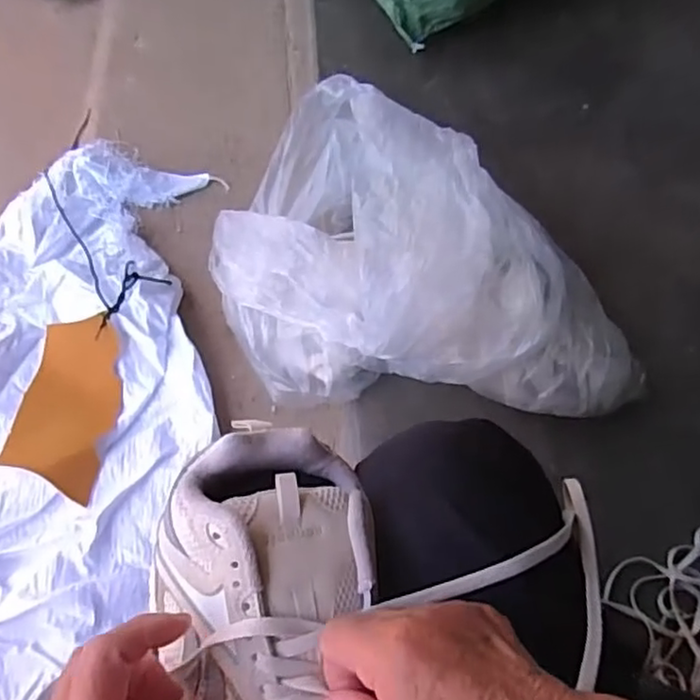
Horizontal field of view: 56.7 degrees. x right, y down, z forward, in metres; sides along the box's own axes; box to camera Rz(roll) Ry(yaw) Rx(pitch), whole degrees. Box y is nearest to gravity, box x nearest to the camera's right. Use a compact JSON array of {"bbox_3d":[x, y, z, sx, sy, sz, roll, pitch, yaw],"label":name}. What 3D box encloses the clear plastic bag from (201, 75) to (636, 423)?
[{"bbox_3d":[0.057,-0.071,0.771,0.319,0.220,0.535,-41,70,-20],"label":"clear plastic bag"}]

